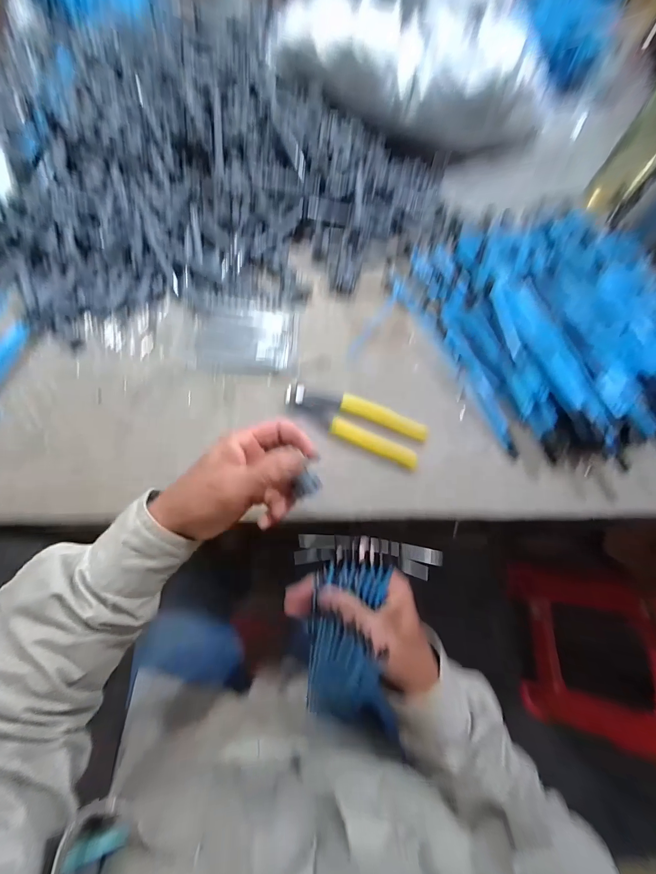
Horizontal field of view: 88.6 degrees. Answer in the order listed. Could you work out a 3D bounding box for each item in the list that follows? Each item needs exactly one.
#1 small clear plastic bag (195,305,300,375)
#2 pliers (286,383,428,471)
[{"bbox_3d":[-0.103,-0.128,0.437,0.131,0.011,0.100,3,68,-2],"label":"small clear plastic bag"},{"bbox_3d":[0.032,-0.021,0.392,0.163,0.022,0.058,23,69,6],"label":"pliers"}]

